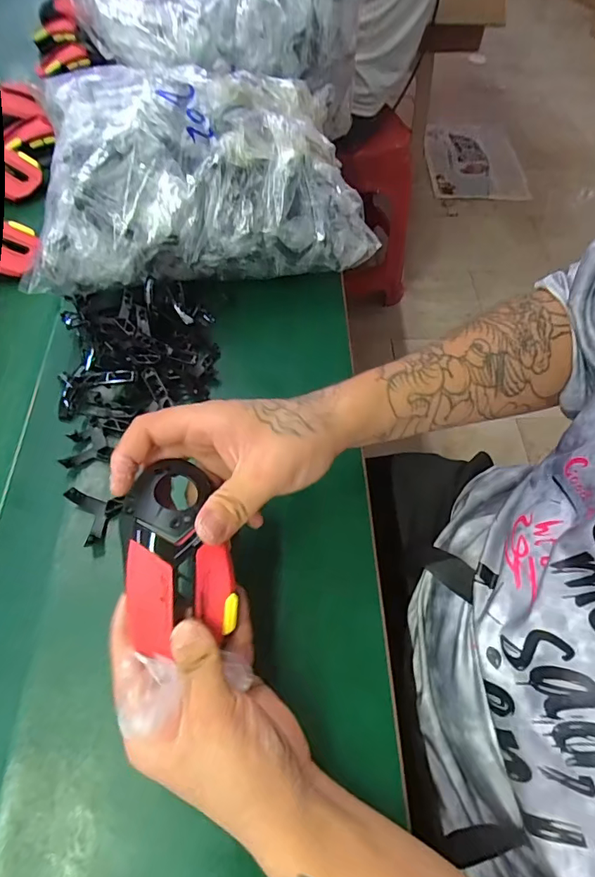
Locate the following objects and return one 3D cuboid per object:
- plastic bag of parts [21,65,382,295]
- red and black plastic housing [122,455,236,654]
[{"bbox_3d":[-0.100,-0.258,0.466,0.317,0.130,0.192,-14,61,-9],"label":"plastic bag of parts"},{"bbox_3d":[-0.075,0.069,0.288,0.064,0.044,0.108,-7,63,-5],"label":"red and black plastic housing"}]

